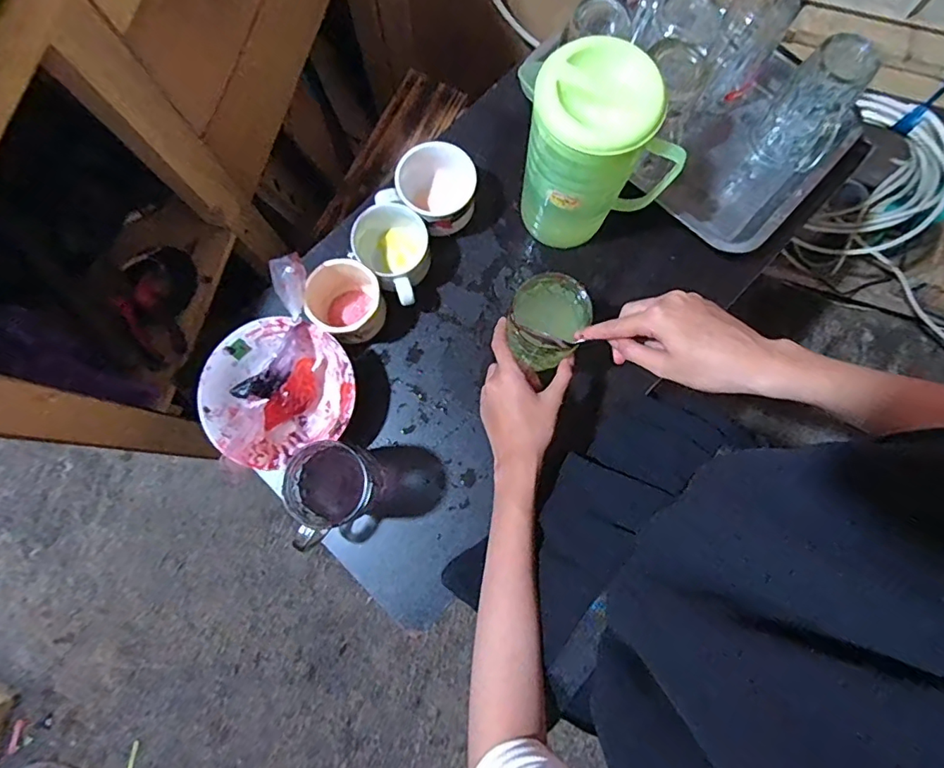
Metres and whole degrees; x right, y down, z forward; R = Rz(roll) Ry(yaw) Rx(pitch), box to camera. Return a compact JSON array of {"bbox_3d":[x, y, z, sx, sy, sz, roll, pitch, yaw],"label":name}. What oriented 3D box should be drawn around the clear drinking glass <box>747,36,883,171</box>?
[{"bbox_3d":[0.379,-0.304,0.586,0.083,0.120,0.075,42,84,6],"label":"clear drinking glass"}]

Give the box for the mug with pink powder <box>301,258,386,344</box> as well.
[{"bbox_3d":[-0.137,-0.090,0.570,0.079,0.069,0.090,-17,82,-3],"label":"mug with pink powder"}]

